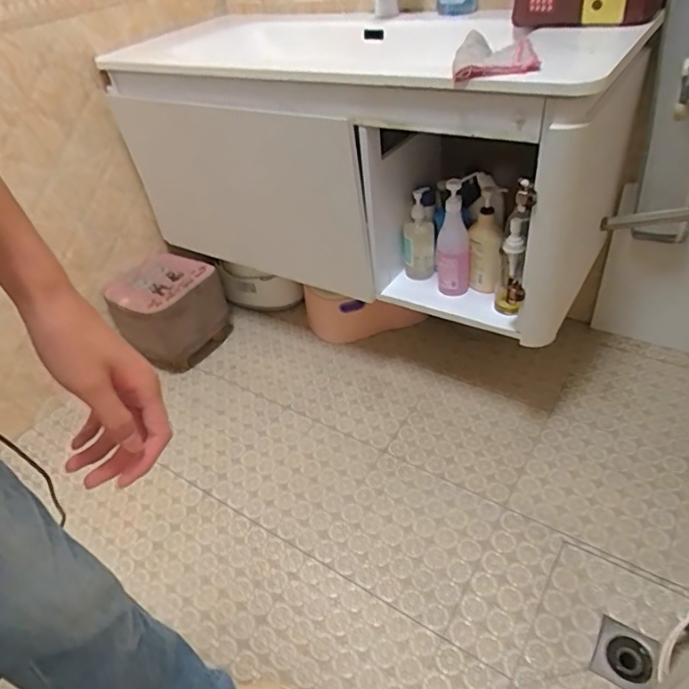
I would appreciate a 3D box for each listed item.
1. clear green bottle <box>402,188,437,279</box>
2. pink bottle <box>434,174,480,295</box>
[{"bbox_3d":[0.178,-0.257,1.238,0.081,0.204,0.073,-5,40,4],"label":"clear green bottle"},{"bbox_3d":[0.246,-0.237,1.167,0.074,0.261,0.085,-3,40,6],"label":"pink bottle"}]

